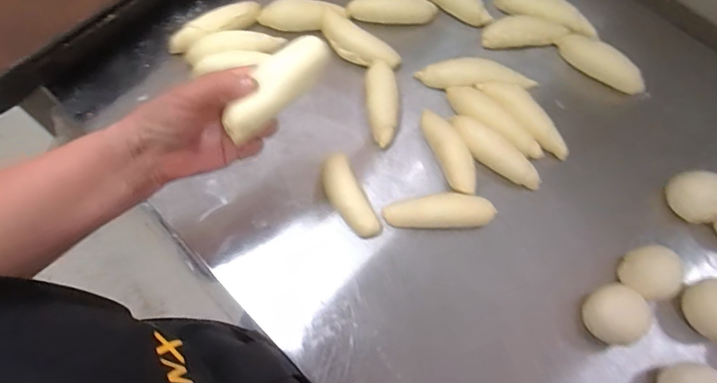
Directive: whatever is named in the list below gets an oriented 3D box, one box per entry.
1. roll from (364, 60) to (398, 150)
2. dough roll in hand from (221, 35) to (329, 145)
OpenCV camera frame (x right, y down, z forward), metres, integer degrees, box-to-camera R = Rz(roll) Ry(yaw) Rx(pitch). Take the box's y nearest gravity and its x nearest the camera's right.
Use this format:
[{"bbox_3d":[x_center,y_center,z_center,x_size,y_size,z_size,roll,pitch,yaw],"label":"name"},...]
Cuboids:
[{"bbox_3d":[0.027,-0.101,0.520,0.037,0.025,0.101,1,67,-3],"label":"roll"},{"bbox_3d":[-0.064,-0.083,0.348,0.031,0.023,0.106,34,70,11],"label":"dough roll in hand"}]

